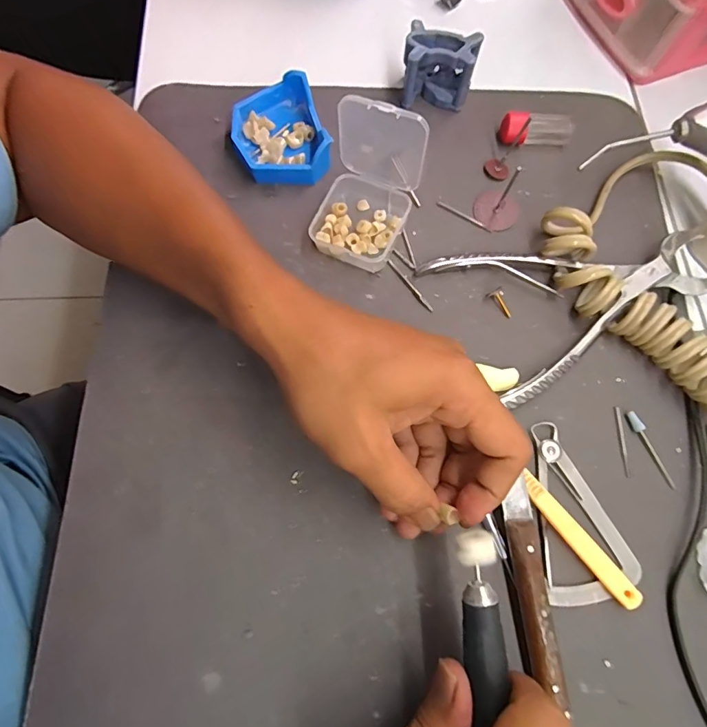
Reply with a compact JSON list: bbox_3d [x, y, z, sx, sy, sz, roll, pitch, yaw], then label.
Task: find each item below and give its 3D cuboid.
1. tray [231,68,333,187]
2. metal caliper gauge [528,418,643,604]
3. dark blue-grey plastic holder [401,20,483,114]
[{"bbox_3d":[-0.054,-0.168,0.320,0.062,0.026,0.078,-16,73,-4],"label":"tray"},{"bbox_3d":[0.119,0.087,0.254,0.054,0.005,0.096,-24,74,-7],"label":"metal caliper gauge"},{"bbox_3d":[0.063,-0.219,0.329,0.050,0.044,0.033,8,73,3],"label":"dark blue-grey plastic holder"}]

